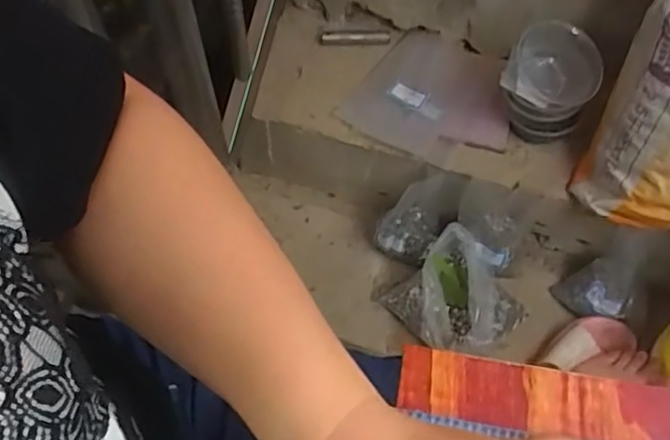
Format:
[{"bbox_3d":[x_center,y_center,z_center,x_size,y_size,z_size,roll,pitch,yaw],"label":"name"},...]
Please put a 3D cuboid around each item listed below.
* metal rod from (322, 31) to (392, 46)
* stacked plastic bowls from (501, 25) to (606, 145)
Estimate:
[{"bbox_3d":[0.035,-0.312,1.090,0.116,0.012,0.024,1,60,1],"label":"metal rod"},{"bbox_3d":[0.301,-0.184,0.912,0.123,0.148,0.104,25,63,14],"label":"stacked plastic bowls"}]

